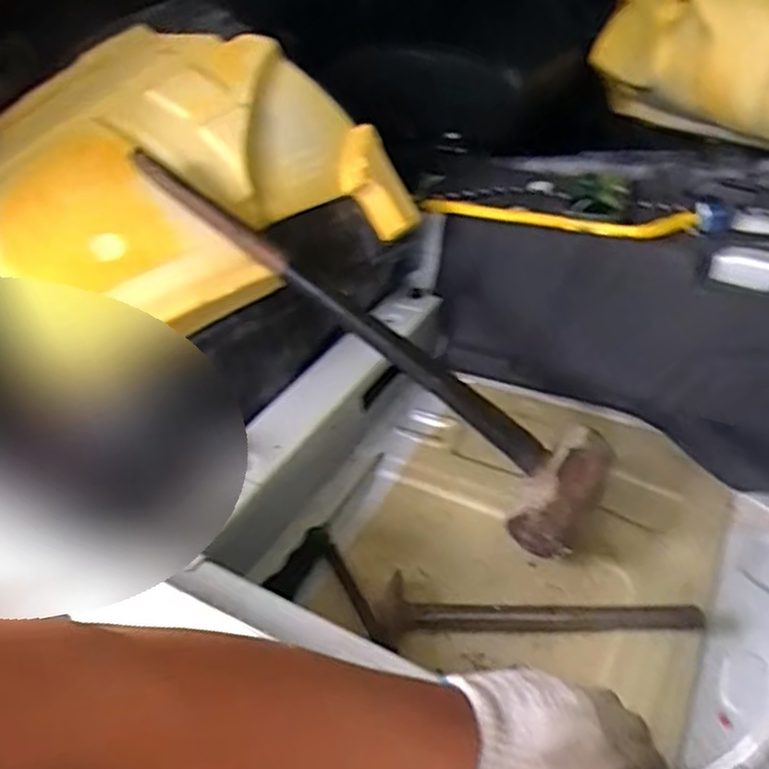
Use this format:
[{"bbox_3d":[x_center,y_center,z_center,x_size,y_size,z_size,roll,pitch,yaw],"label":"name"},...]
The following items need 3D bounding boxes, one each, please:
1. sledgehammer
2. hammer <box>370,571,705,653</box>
[{"bbox_3d":[-0.024,-0.053,0.791,0.628,0.078,0.154,38,43,-2],"label":"sledgehammer"},{"bbox_3d":[0.149,0.229,0.720,0.311,0.046,0.071,4,38,3],"label":"hammer"}]

